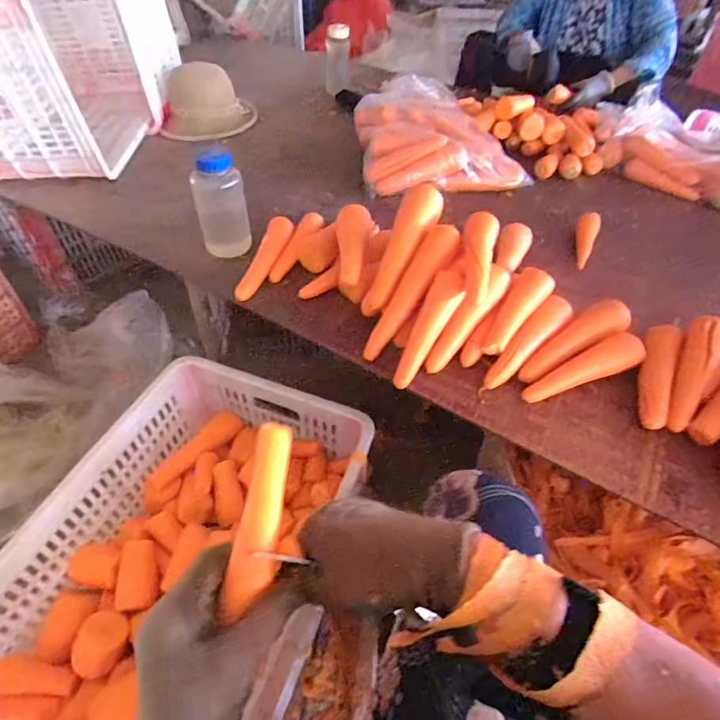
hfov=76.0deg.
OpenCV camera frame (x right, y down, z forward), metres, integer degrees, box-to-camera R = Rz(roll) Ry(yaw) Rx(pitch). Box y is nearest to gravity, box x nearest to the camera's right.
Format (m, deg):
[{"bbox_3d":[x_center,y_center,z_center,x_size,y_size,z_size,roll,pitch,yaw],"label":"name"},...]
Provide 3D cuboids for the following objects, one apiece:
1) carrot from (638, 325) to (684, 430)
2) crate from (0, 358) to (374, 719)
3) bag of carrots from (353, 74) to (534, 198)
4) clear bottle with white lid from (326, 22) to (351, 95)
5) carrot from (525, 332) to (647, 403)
[{"bbox_3d":[0.412,0.017,0.637,0.037,0.032,0.168,18,65,14],"label":"carrot"},{"bbox_3d":[-0.231,0.297,0.670,0.358,0.275,0.500,17,50,13],"label":"crate"},{"bbox_3d":[0.166,-0.541,1.090,0.347,0.091,0.427,-4,49,-5],"label":"bag of carrots"},{"bbox_3d":[-0.061,-0.880,1.348,0.079,0.158,0.079,-10,49,-10],"label":"clear bottle with white lid"},{"bbox_3d":[0.310,0.011,0.643,0.191,0.038,0.046,-23,52,-4],"label":"carrot"}]

